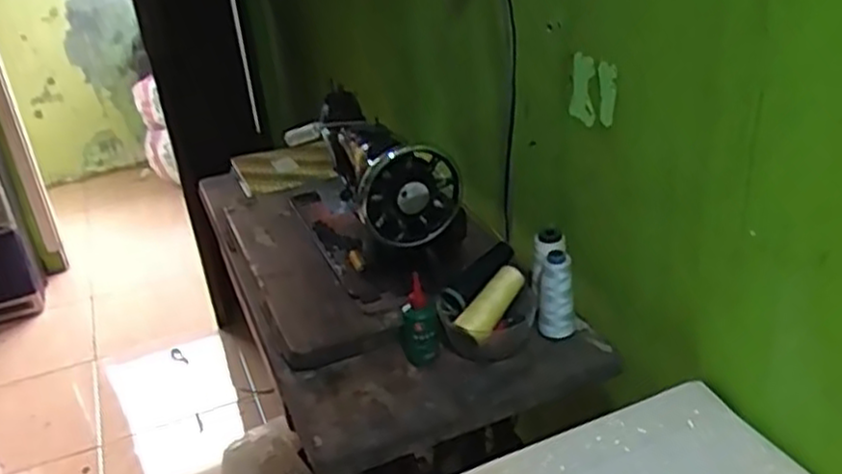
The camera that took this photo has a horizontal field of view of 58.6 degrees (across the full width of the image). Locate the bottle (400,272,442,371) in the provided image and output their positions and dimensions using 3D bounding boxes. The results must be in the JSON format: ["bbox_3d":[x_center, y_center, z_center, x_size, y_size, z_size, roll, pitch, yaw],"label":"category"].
[{"bbox_3d":[-0.002,0.103,0.926,0.048,0.110,0.053,-8,28,-4],"label":"bottle"}]

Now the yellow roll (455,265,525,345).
[{"bbox_3d":[0.089,0.081,0.922,0.035,0.035,0.106,22,61,42],"label":"yellow roll"}]

